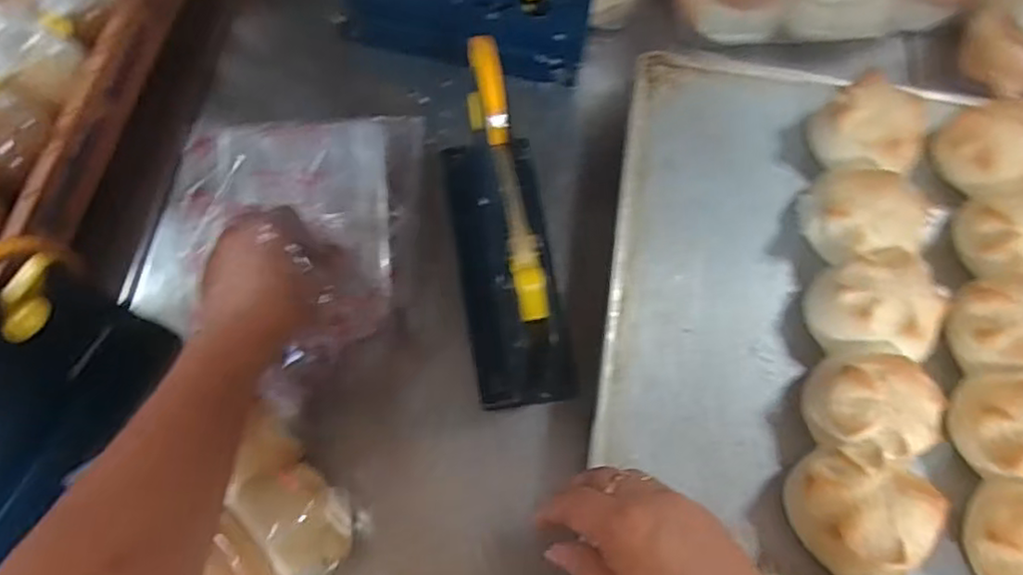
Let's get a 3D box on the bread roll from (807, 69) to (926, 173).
[{"bbox_3d":[0.263,-0.111,0.500,0.065,0.057,0.070,1,69,-1],"label":"bread roll"}]

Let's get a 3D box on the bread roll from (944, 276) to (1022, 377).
[{"bbox_3d":[0.338,0.028,0.436,0.074,0.048,0.080,1,69,-1],"label":"bread roll"}]

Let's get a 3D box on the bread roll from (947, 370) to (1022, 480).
[{"bbox_3d":[0.319,0.089,0.420,0.065,0.053,0.068,1,69,-1],"label":"bread roll"}]

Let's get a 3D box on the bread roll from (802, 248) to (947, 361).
[{"bbox_3d":[0.242,0.014,0.444,0.074,0.042,0.072,1,69,-1],"label":"bread roll"}]

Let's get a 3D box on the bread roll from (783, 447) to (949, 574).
[{"bbox_3d":[0.208,0.135,0.399,0.075,0.053,0.071,19,70,5],"label":"bread roll"}]

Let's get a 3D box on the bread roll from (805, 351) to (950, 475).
[{"bbox_3d":[0.226,0.075,0.421,0.067,0.051,0.068,1,69,-1],"label":"bread roll"}]

